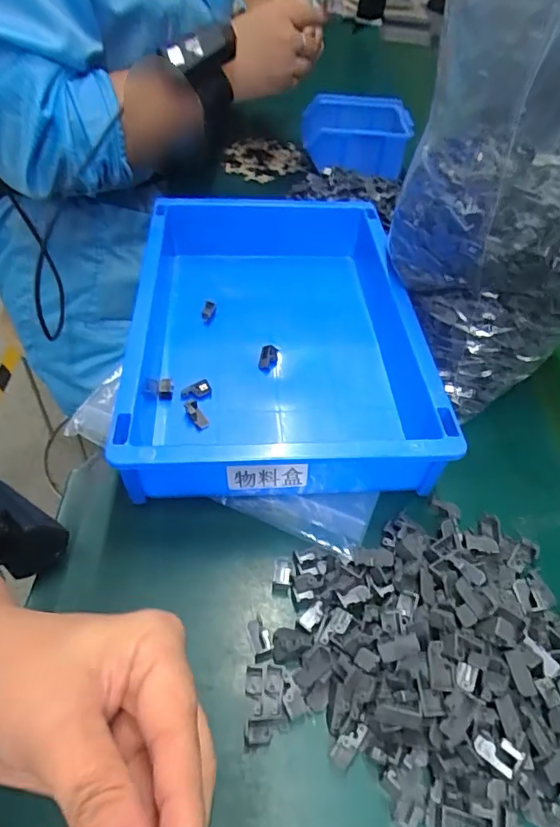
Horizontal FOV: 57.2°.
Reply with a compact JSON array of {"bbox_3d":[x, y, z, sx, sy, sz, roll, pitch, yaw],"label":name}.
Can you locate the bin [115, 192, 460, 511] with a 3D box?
[{"bbox_3d":[-0.006,-0.071,0.415,0.214,0.067,0.311,2,49,-5],"label":"bin"}]

